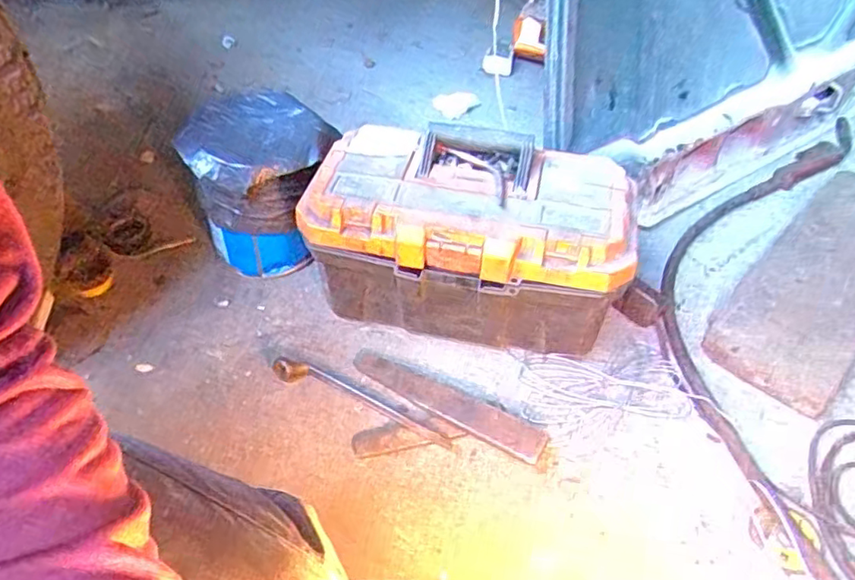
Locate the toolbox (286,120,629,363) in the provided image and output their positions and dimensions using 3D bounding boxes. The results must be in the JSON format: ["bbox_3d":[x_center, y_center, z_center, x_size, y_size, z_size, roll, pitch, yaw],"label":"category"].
[{"bbox_3d":[0.046,-0.053,0.771,0.372,0.210,0.195,6,48,7],"label":"toolbox"}]

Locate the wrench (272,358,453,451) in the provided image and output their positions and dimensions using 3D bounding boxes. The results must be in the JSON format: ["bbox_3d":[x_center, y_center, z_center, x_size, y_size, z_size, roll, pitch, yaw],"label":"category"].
[{"bbox_3d":[-0.079,0.130,0.734,0.242,0.018,0.031,17,50,17],"label":"wrench"}]

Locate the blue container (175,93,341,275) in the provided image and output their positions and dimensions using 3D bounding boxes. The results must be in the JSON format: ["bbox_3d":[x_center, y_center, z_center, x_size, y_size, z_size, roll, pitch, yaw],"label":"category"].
[{"bbox_3d":[-0.216,-0.145,0.867,0.181,0.218,0.177,3,47,4],"label":"blue container"}]

